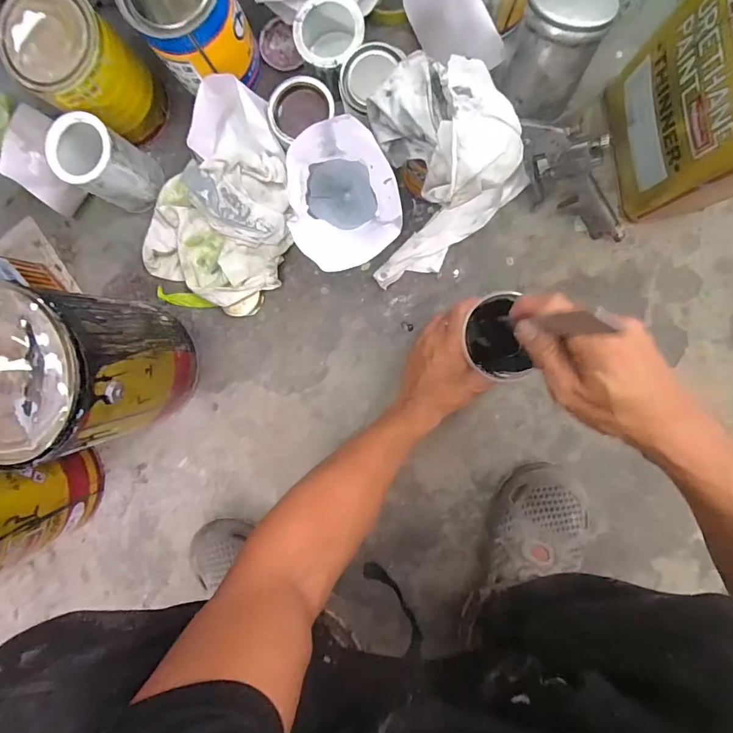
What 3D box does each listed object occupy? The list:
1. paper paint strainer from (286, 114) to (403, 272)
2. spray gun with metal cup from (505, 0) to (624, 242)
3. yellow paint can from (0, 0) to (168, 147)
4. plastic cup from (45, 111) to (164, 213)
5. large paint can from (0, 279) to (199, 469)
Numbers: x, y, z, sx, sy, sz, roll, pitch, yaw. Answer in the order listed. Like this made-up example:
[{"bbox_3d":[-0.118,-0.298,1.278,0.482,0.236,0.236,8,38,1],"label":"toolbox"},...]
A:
[{"bbox_3d":[-0.024,-0.151,0.406,0.102,0.088,0.120,-22,91,5],"label":"paper paint strainer"},{"bbox_3d":[0.209,-0.242,0.447,0.094,0.092,0.256,-24,122,4],"label":"spray gun with metal cup"},{"bbox_3d":[-0.302,-0.319,0.479,0.097,0.136,0.096,0,93,5],"label":"yellow paint can"},{"bbox_3d":[-0.294,-0.230,0.506,0.071,0.127,0.073,0,93,5],"label":"plastic cup"},{"bbox_3d":[-0.298,0.006,0.463,0.144,0.223,0.146,0,93,5],"label":"large paint can"}]

